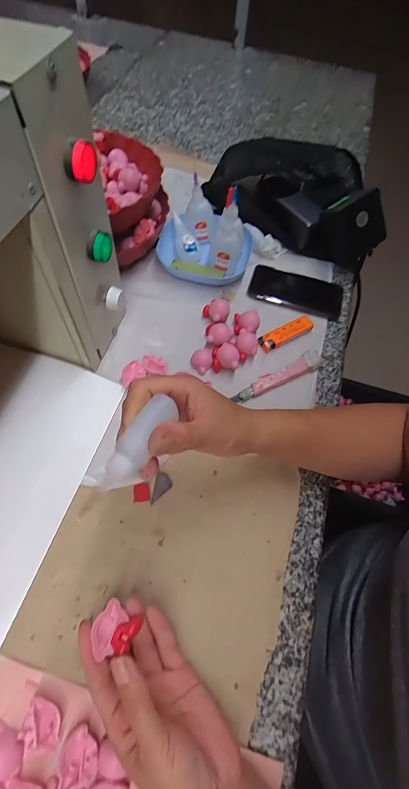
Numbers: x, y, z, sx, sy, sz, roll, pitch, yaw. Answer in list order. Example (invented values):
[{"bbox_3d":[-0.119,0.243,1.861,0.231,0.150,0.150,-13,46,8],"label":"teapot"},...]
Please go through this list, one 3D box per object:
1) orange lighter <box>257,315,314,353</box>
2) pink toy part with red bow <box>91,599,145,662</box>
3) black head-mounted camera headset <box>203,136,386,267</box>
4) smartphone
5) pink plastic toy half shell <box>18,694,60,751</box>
[{"bbox_3d":[0.113,-0.084,0.474,0.083,0.008,0.025,-27,67,-18],"label":"orange lighter"},{"bbox_3d":[-0.070,0.182,0.266,0.033,0.013,0.033,31,64,14],"label":"pink toy part with red bow"},{"bbox_3d":[0.160,-0.338,0.577,0.279,0.087,0.197,21,62,6],"label":"black head-mounted camera headset"},{"bbox_3d":[0.137,-0.157,0.516,0.137,0.009,0.070,18,62,5],"label":"smartphone"},{"bbox_3d":[-0.124,0.257,0.269,0.030,0.013,0.028,17,62,4],"label":"pink plastic toy half shell"}]

